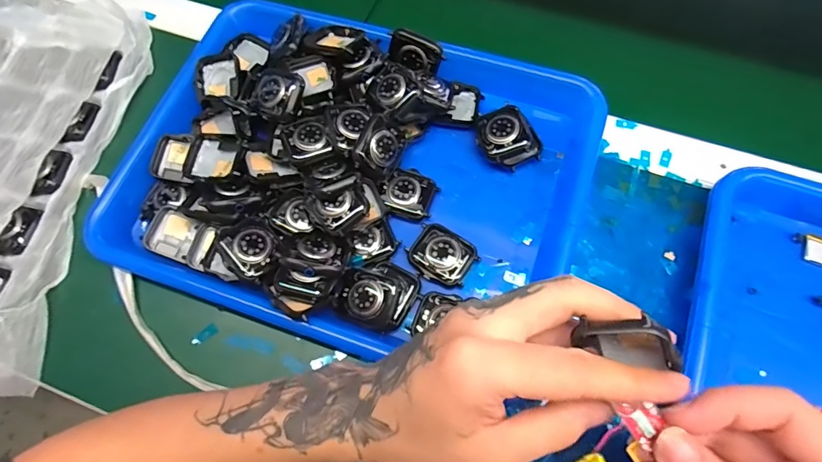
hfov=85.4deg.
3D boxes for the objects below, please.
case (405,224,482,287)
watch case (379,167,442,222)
[{"bbox_3d":[0.022,0.017,0.317,0.045,0.006,0.036,31,74,14],"label":"case"},{"bbox_3d":[-0.001,-0.028,0.335,0.038,0.009,0.038,19,71,10],"label":"watch case"}]

